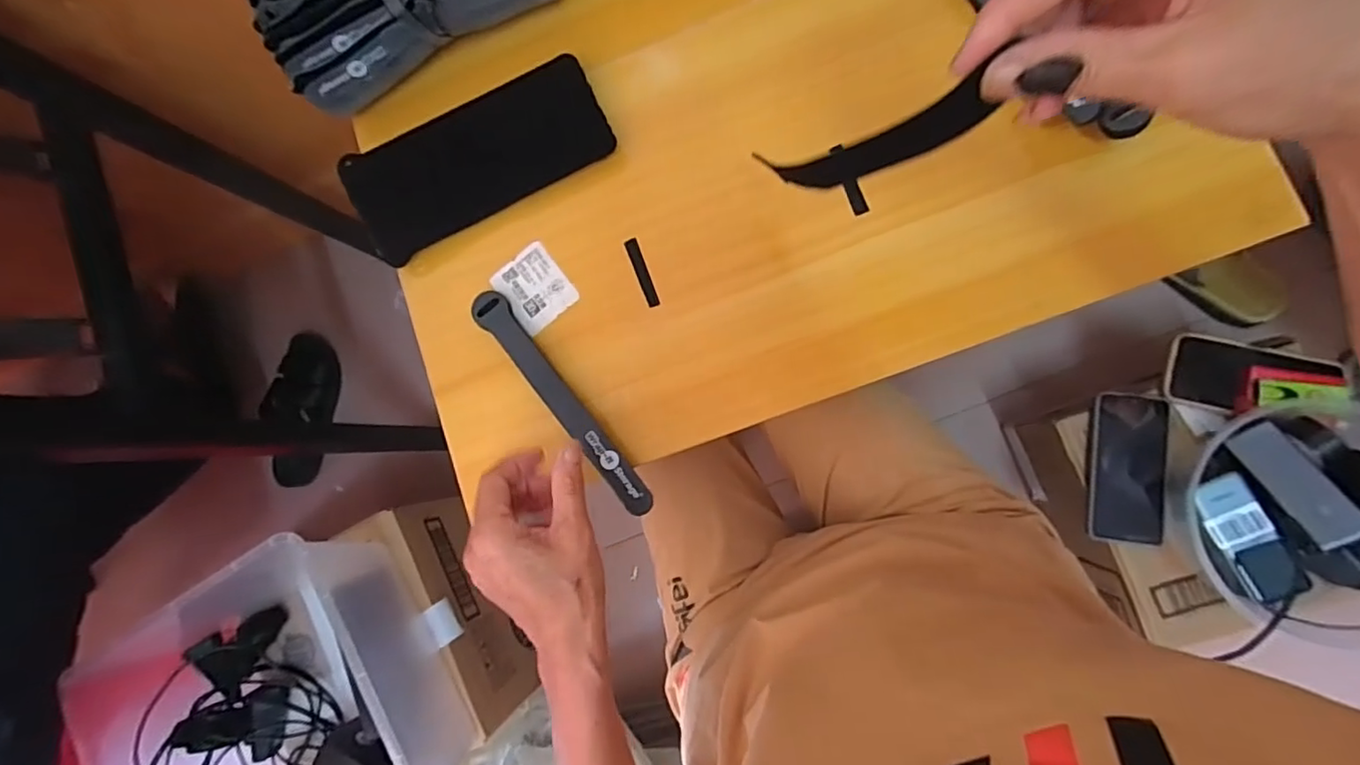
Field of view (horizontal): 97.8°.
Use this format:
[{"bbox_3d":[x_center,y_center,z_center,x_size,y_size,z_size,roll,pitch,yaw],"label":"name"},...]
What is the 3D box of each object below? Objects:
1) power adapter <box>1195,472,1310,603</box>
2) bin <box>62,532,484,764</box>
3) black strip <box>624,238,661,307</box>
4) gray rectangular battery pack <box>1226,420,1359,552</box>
[{"bbox_3d":[0.583,0.157,0.609,0.051,0.031,0.120,-30,73,38],"label":"power adapter"},{"bbox_3d":[-0.401,0.347,0.614,0.314,0.150,0.329,-28,82,6],"label":"bin"},{"bbox_3d":[-0.028,-0.082,0.441,0.009,0.004,0.055,-23,83,7],"label":"black strip"},{"bbox_3d":[0.602,0.097,0.576,0.046,0.025,0.125,-22,56,7],"label":"gray rectangular battery pack"}]

